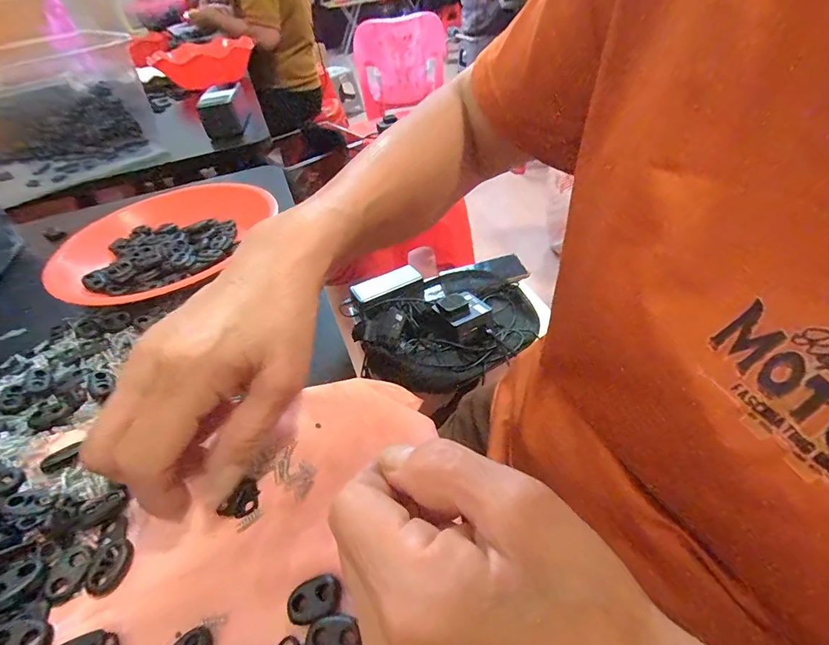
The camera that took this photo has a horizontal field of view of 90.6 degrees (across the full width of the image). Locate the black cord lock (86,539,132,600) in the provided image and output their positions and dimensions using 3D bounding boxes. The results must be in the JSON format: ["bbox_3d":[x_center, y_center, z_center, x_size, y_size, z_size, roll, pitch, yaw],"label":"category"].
[{"bbox_3d":[-0.137,0.109,0.184,0.013,0.007,0.023,-4,43,4],"label":"black cord lock"}]

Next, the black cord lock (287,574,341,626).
[{"bbox_3d":[-0.041,0.112,0.166,0.021,0.004,0.015,-19,44,-12],"label":"black cord lock"}]

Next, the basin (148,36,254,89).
[{"bbox_3d":[-0.486,-0.597,0.950,0.202,0.069,0.222,-29,47,-22],"label":"basin"}]

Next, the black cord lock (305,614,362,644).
[{"bbox_3d":[-0.031,0.120,0.156,0.021,0.004,0.015,-7,43,1],"label":"black cord lock"}]

